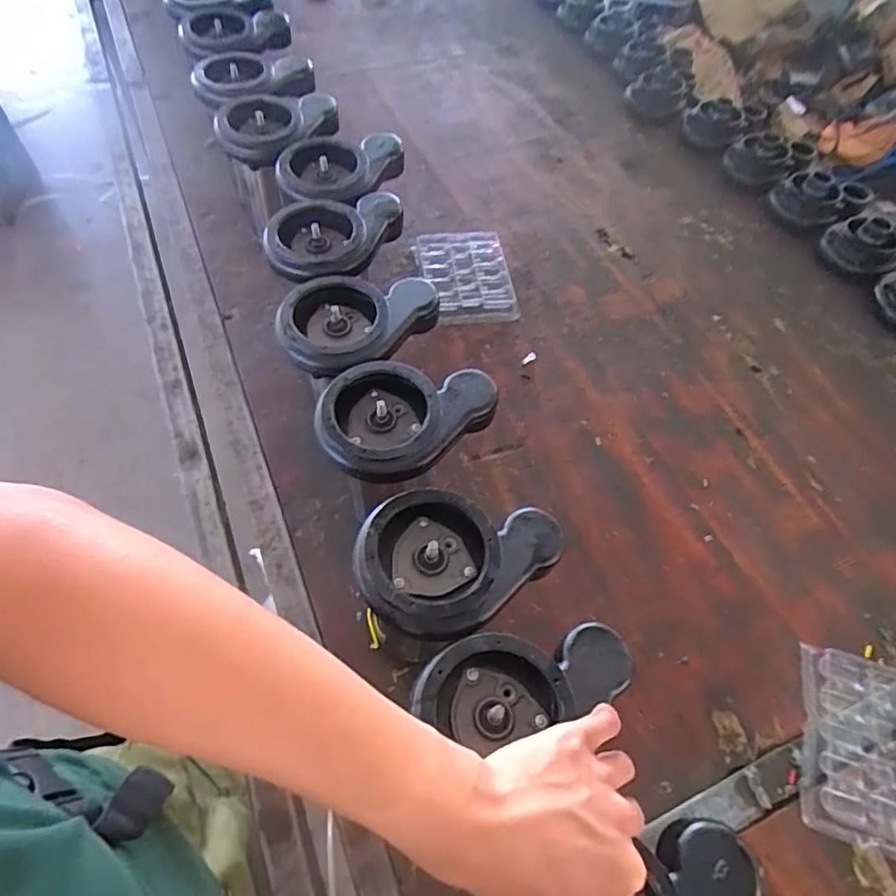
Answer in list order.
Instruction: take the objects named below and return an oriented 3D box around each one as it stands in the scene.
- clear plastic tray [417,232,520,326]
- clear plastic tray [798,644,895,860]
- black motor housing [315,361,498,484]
[{"bbox_3d":[0.031,-0.263,0.884,0.128,0.027,0.178,-8,58,-9],"label":"clear plastic tray"},{"bbox_3d":[0.420,0.295,0.565,0.144,0.018,0.170,19,58,8],"label":"clear plastic tray"},{"bbox_3d":[-0.041,-0.037,0.546,0.164,0.035,0.123,-38,67,-24],"label":"black motor housing"}]

